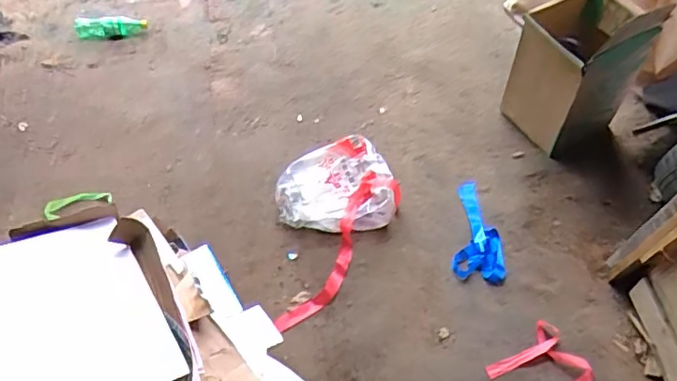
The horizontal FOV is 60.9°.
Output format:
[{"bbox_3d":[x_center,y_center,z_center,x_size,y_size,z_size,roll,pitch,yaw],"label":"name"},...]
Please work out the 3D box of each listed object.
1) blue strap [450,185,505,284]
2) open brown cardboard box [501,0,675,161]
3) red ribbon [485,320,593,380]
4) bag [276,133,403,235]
[{"bbox_3d":[0.344,0.098,1.454,0.123,0.021,0.278,1,54,2],"label":"blue strap"},{"bbox_3d":[0.625,-0.314,1.520,0.239,0.393,0.256,-30,58,-19],"label":"open brown cardboard box"},{"bbox_3d":[0.388,0.414,1.207,0.300,0.018,0.151,-31,59,-19],"label":"red ribbon"},{"bbox_3d":[-0.003,0.005,1.461,0.286,0.123,0.213,-22,56,-14],"label":"bag"}]

